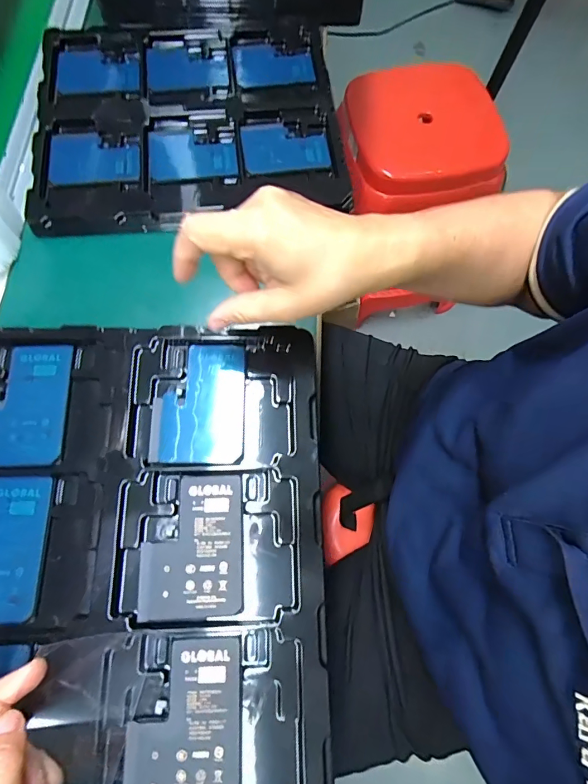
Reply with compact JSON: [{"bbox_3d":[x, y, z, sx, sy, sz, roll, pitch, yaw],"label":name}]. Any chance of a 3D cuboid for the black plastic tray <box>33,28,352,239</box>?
[{"bbox_3d":[-0.110,-0.293,0.466,0.307,0.021,0.270,-5,71,-3],"label":"black plastic tray"}]

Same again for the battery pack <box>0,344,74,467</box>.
[{"bbox_3d":[-0.195,0.008,0.311,0.060,0.005,0.089,-1,71,-2],"label":"battery pack"}]

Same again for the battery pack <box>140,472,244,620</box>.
[{"bbox_3d":[-0.068,0.101,0.289,0.065,0.004,0.089,-2,71,-2],"label":"battery pack"}]

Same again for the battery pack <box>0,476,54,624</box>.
[{"bbox_3d":[-0.197,0.101,0.281,0.064,0.006,0.088,-1,71,-2],"label":"battery pack"}]

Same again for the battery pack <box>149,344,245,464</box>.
[{"bbox_3d":[-0.070,0.007,0.322,0.065,0.005,0.090,0,71,-1],"label":"battery pack"}]

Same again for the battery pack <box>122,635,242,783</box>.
[{"bbox_3d":[-0.065,0.197,0.258,0.064,0.006,0.089,0,71,-2],"label":"battery pack"}]

